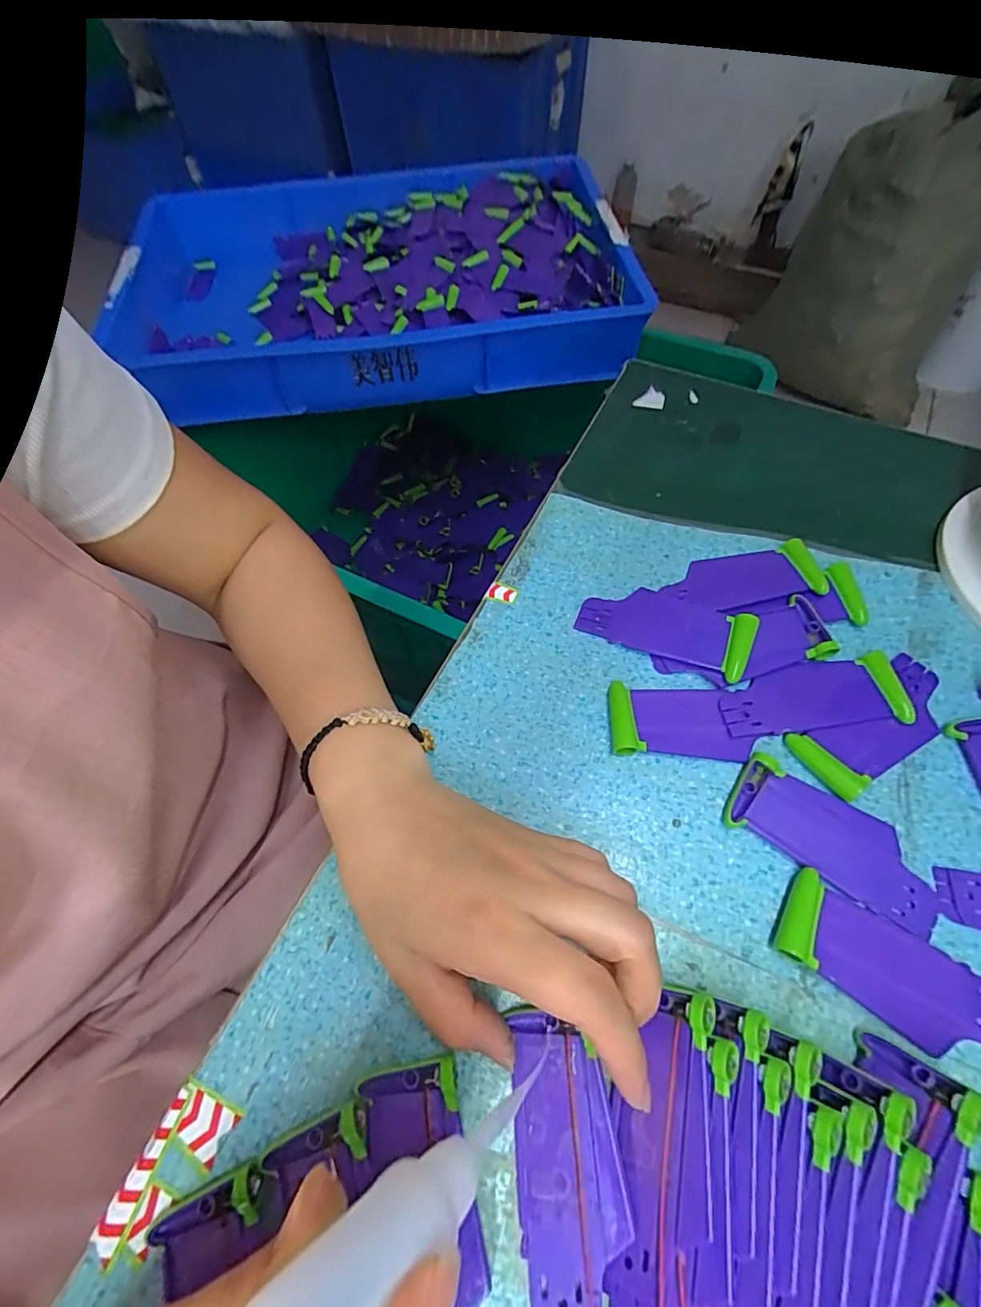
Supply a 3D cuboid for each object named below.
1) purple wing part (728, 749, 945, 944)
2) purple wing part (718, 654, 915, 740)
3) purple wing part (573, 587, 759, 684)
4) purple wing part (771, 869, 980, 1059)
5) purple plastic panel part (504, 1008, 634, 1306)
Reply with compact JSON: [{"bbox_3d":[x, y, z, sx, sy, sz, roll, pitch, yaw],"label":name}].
[{"bbox_3d":[0.151,0.082,0.236,0.087,0.008,0.039,28,66,18],"label":"purple wing part"},{"bbox_3d":[0.160,0.021,0.267,0.090,0.006,0.036,-5,60,0],"label":"purple wing part"},{"bbox_3d":[0.094,-0.017,0.289,0.088,0.014,0.037,22,64,15],"label":"purple wing part"},{"bbox_3d":[0.161,0.126,0.211,0.087,0.008,0.037,30,66,18],"label":"purple wing part"},{"bbox_3d":[0.027,0.177,0.185,0.035,0.004,0.086,-12,61,14],"label":"purple plastic panel part"}]

